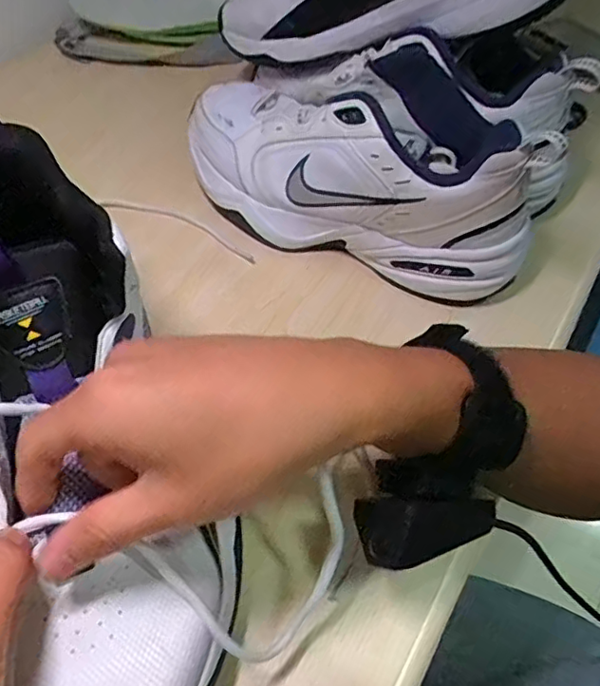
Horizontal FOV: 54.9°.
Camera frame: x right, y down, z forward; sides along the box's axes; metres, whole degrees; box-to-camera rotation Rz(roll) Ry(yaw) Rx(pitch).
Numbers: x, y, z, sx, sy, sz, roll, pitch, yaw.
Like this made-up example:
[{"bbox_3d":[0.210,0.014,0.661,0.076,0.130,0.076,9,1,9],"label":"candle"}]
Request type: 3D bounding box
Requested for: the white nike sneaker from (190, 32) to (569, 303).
[{"bbox_3d":[0.040,-0.132,0.416,0.266,0.117,0.110,21,55,14],"label":"white nike sneaker"}]

